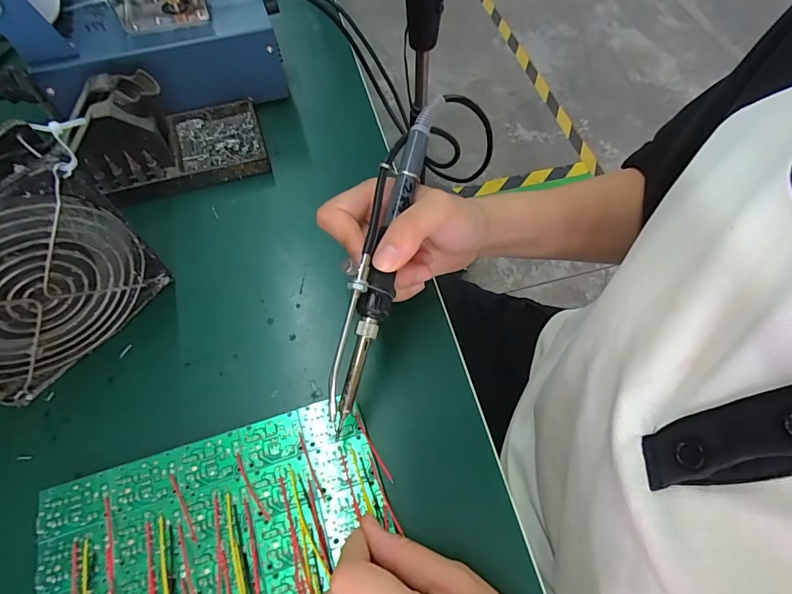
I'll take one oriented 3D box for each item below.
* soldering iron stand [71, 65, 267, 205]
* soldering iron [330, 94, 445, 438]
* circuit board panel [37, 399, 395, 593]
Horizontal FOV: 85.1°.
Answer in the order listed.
[{"bbox_3d":[-0.173,-0.134,0.336,0.123,0.070,0.075,-16,64,-11],"label":"soldering iron stand"},{"bbox_3d":[-0.007,-0.029,0.245,0.022,0.020,0.201,14,78,4],"label":"soldering iron"},{"bbox_3d":[-0.092,0.123,0.225,0.170,0.004,0.100,-16,64,-11],"label":"circuit board panel"}]

